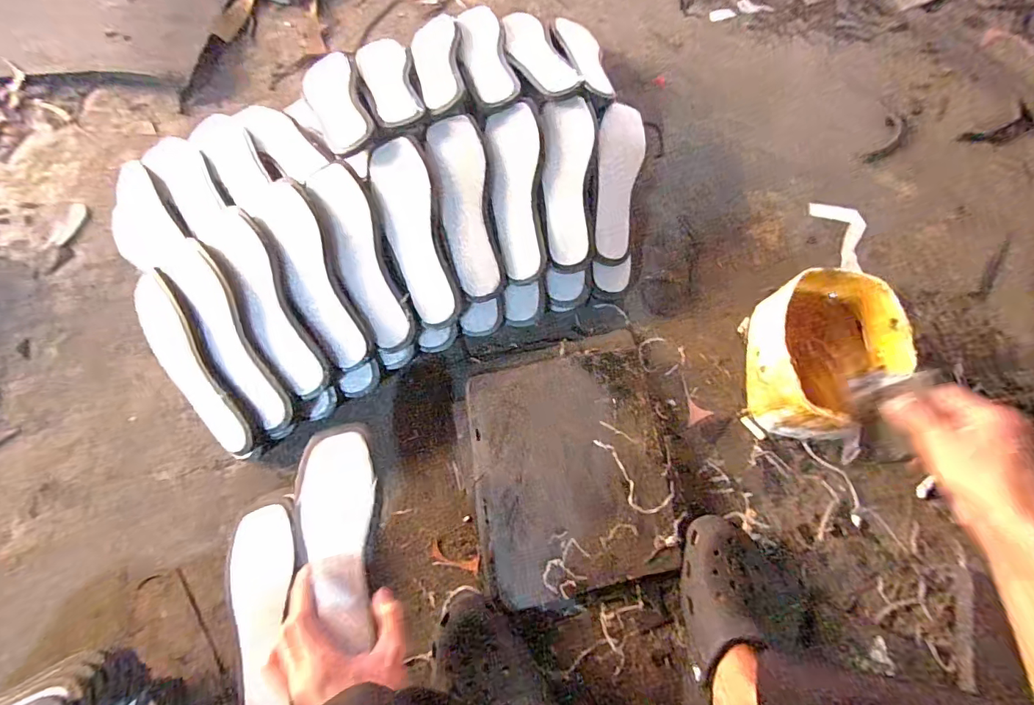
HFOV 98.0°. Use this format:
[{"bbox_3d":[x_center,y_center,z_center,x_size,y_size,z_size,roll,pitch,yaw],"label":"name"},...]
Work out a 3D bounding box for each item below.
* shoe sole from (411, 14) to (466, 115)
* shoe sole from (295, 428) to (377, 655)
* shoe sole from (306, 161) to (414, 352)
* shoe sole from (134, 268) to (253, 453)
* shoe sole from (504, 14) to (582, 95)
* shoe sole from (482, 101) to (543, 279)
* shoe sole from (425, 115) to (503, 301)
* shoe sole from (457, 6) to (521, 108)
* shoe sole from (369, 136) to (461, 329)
[{"bbox_3d":[-0.116,-0.426,0.655,0.072,0.039,0.224,-6,73,-3],"label":"shoe sole"},{"bbox_3d":[-0.191,0.191,0.479,0.086,0.014,0.212,-9,76,-1],"label":"shoe sole"},{"bbox_3d":[-0.199,-0.126,0.585,0.063,0.023,0.249,-21,90,-4],"label":"shoe sole"},{"bbox_3d":[-0.413,0.016,0.571,0.083,0.019,0.247,-31,88,26],"label":"shoe sole"},{"bbox_3d":[0.025,-0.437,0.653,0.069,0.010,0.202,-21,64,-4],"label":"shoe sole"},{"bbox_3d":[-0.001,-0.219,0.611,0.068,0.012,0.232,-5,91,0],"label":"shoe sole"},{"bbox_3d":[-0.067,-0.196,0.602,0.067,0.021,0.245,-10,89,-2],"label":"shoe sole"},{"bbox_3d":[-0.050,-0.439,0.660,0.069,0.032,0.213,-12,73,-5],"label":"shoe sole"},{"bbox_3d":[-0.132,-0.157,0.593,0.076,0.017,0.244,-15,91,-3],"label":"shoe sole"}]

